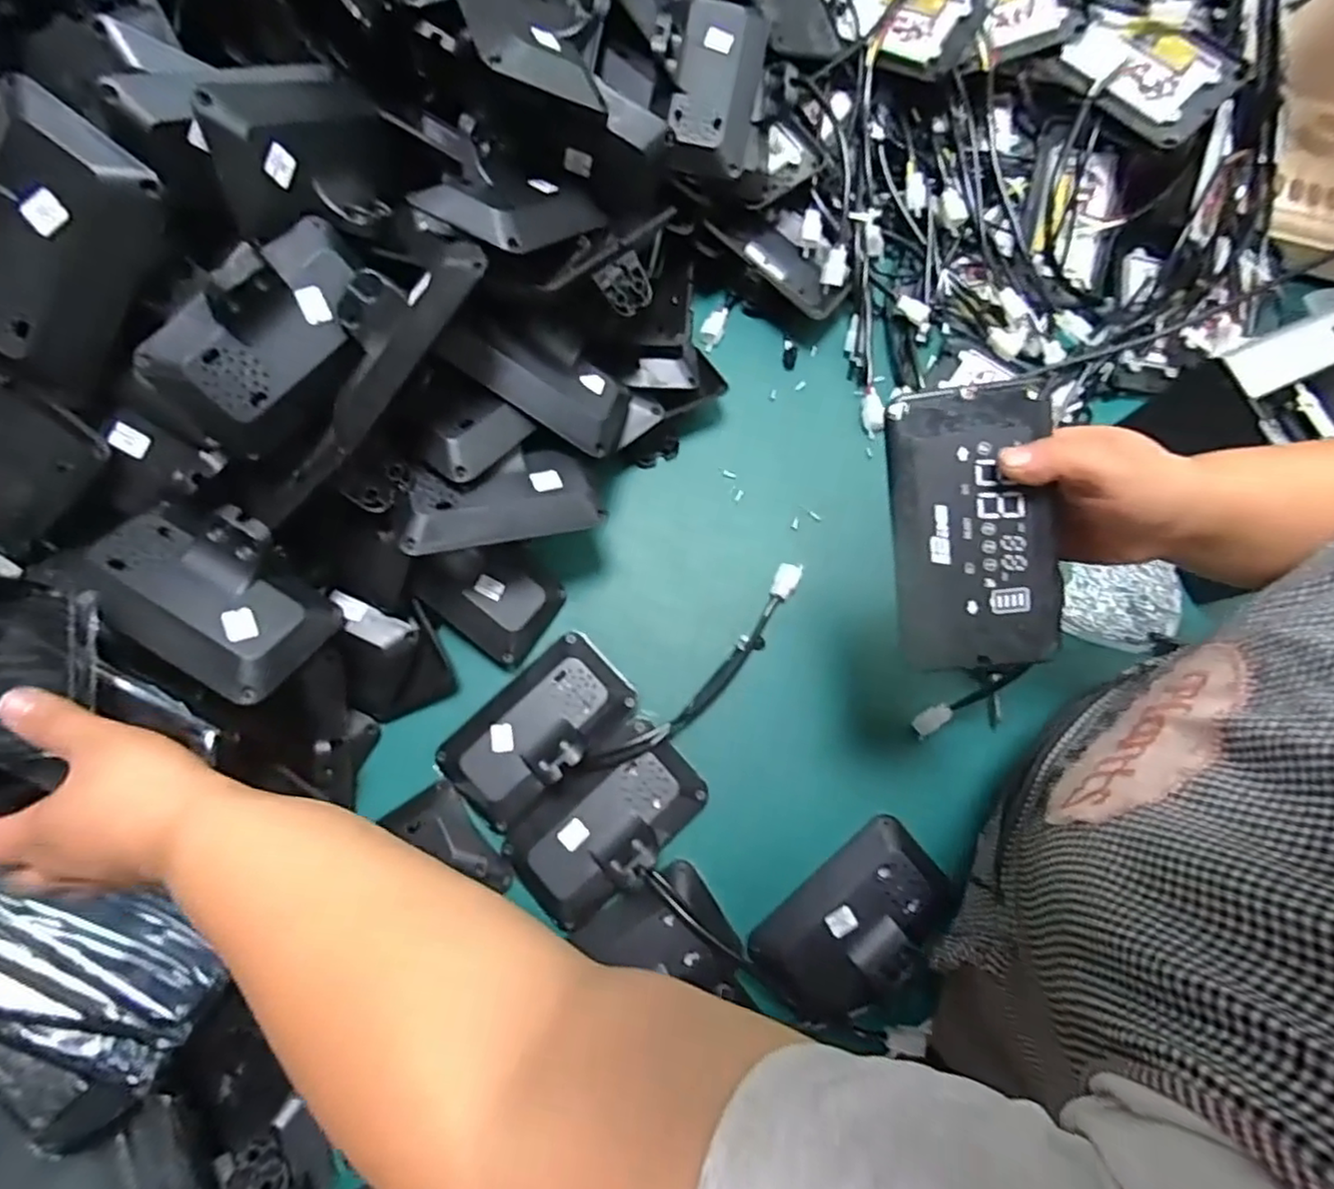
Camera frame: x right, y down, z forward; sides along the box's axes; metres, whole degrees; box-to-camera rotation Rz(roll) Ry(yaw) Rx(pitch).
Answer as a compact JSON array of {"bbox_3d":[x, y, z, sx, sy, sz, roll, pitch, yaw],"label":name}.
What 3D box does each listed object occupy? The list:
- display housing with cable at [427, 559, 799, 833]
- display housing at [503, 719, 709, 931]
[{"bbox_3d":[-0.028,0.070,0.556,0.343,0.050,0.117,-28,80,-6],"label":"display housing with cable"},{"bbox_3d":[-0.050,0.182,0.528,0.159,0.047,0.095,-40,81,-8],"label":"display housing"}]

